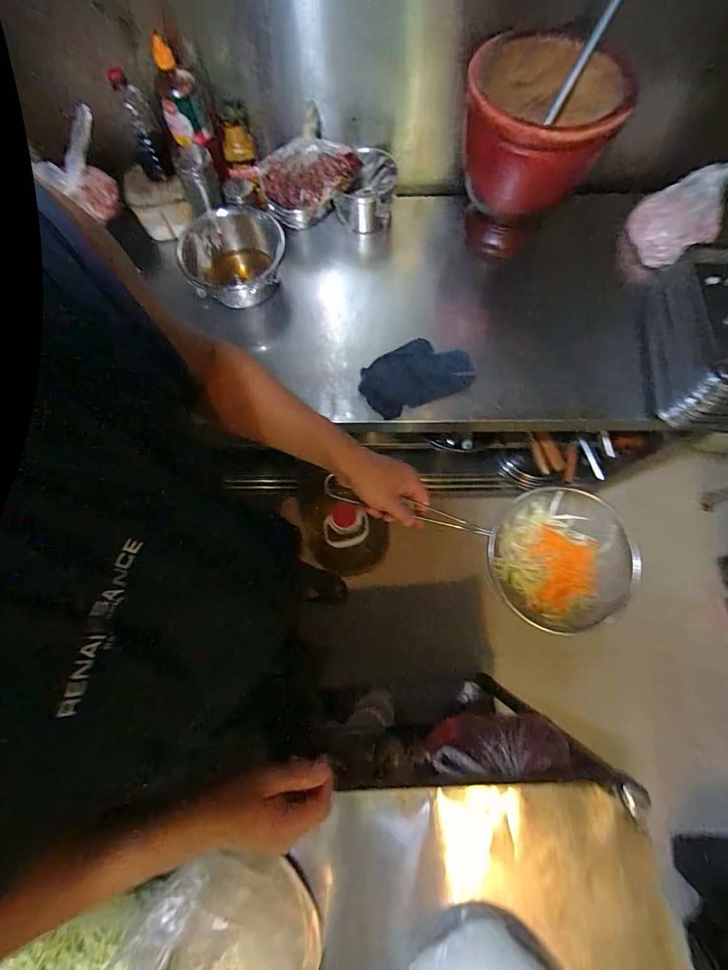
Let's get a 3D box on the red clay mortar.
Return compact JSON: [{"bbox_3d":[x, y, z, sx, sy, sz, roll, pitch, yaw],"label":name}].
[{"bbox_3d":[0.288,-0.606,0.704,0.243,0.231,0.209,19,75,6],"label":"red clay mortar"}]

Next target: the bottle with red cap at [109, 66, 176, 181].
[{"bbox_3d":[-0.403,-0.646,0.707,0.060,0.146,0.049,-29,75,-7],"label":"bottle with red cap"}]

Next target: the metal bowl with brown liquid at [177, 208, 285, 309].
[{"bbox_3d":[-0.257,-0.434,0.777,0.206,0.114,0.182,7,74,3],"label":"metal bowl with brown liquid"}]

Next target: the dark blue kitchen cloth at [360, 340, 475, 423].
[{"bbox_3d":[0.099,-0.209,0.749,0.203,0.027,0.133,-29,75,-7],"label":"dark blue kitchen cloth"}]

